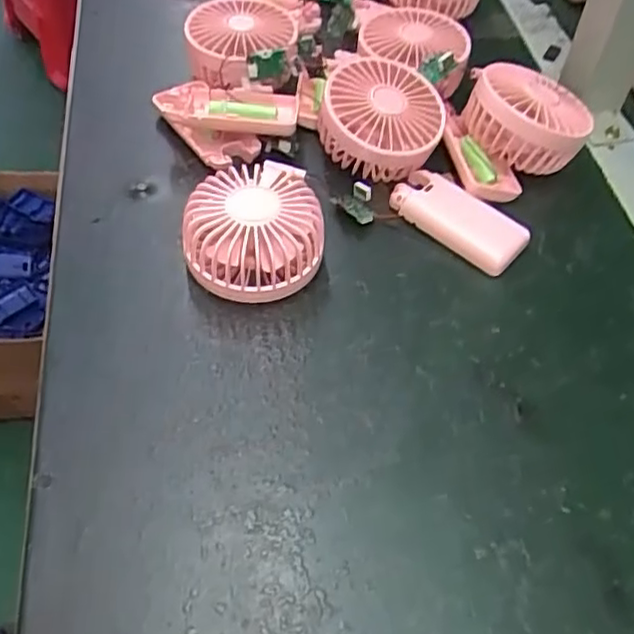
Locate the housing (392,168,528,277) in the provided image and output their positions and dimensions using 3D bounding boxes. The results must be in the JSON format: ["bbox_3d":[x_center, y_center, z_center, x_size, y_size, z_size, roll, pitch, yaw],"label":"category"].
[{"bbox_3d":[0.093,-0.065,0.442,0.092,0.019,0.038,39,60,22],"label":"housing"}]

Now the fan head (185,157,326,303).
[{"bbox_3d":[-0.040,-0.055,0.412,0.085,0.048,0.090,-6,55,-9],"label":"fan head"}]

